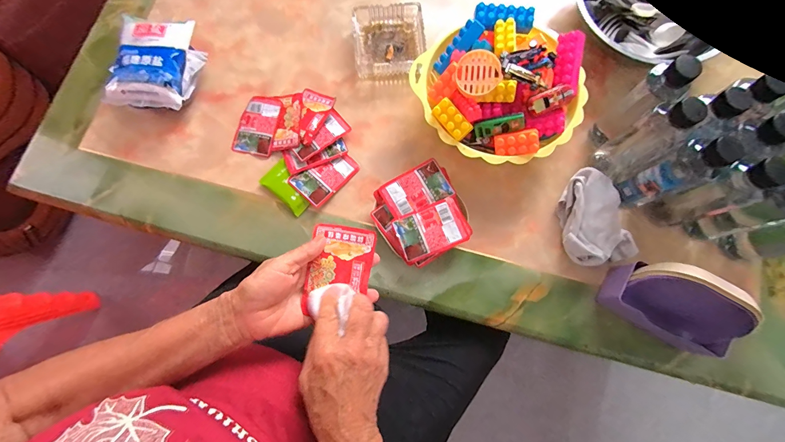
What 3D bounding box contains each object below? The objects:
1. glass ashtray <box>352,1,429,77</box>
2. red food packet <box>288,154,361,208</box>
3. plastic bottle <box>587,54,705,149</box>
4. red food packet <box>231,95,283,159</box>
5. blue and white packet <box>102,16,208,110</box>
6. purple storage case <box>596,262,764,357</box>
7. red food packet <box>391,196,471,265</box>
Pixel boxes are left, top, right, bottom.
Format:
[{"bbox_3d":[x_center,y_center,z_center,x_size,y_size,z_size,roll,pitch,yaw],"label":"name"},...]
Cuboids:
[{"bbox_3d":[-0.005,-0.308,0.594,0.122,0.038,0.123,-7,77,-1],"label":"glass ashtray"},{"bbox_3d":[-0.108,-0.074,0.553,0.065,0.010,0.097,42,81,9],"label":"red food packet"},{"bbox_3d":[0.350,-0.168,0.488,0.048,0.179,0.055,37,80,9],"label":"plastic bottle"},{"bbox_3d":[-0.222,-0.157,0.575,0.063,0.015,0.099,12,78,4],"label":"red food packet"},{"bbox_3d":[-0.380,-0.249,0.567,0.125,0.069,0.154,7,77,3],"label":"blue and white packet"},{"bbox_3d":[0.364,0.107,0.437,0.135,0.112,0.074,28,79,7],"label":"purple storage case"},{"bbox_3d":[0.057,0.014,0.504,0.101,0.011,0.069,-25,78,-5],"label":"red food packet"}]

